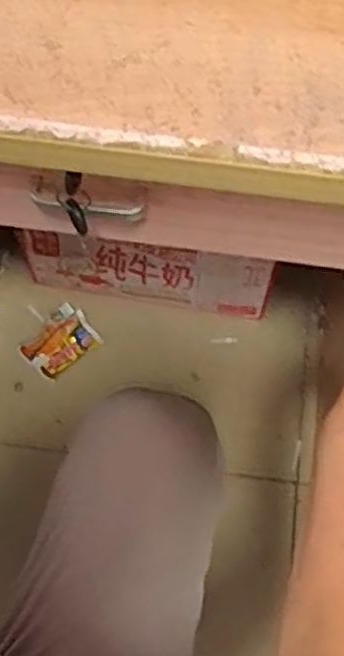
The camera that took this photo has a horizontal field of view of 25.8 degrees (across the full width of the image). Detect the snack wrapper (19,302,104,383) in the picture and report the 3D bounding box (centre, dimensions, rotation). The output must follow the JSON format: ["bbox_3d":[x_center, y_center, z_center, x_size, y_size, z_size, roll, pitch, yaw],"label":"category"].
[{"bbox_3d":[-0.158,0.020,1.052,0.098,0.023,0.075,-38,72,-15],"label":"snack wrapper"}]

